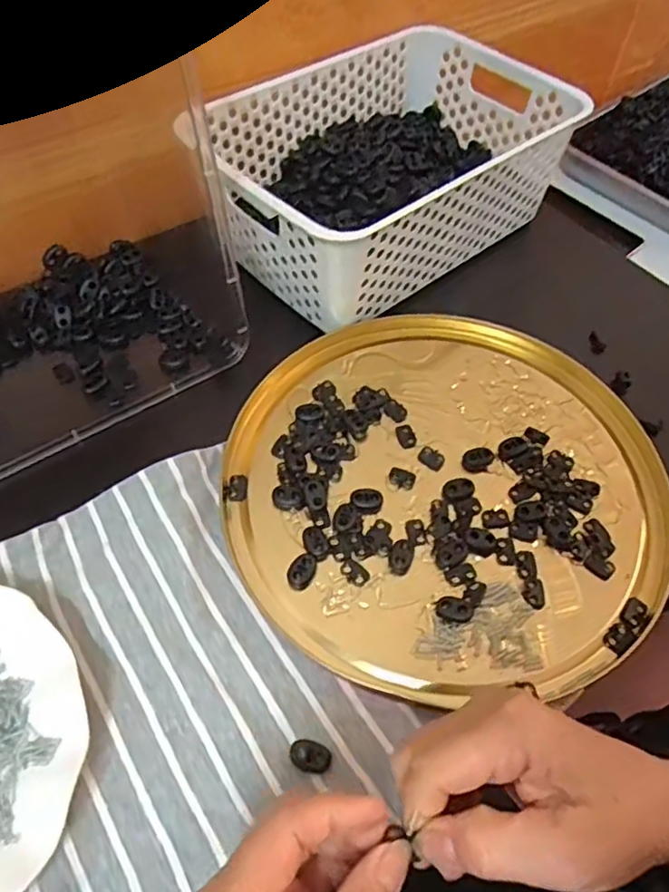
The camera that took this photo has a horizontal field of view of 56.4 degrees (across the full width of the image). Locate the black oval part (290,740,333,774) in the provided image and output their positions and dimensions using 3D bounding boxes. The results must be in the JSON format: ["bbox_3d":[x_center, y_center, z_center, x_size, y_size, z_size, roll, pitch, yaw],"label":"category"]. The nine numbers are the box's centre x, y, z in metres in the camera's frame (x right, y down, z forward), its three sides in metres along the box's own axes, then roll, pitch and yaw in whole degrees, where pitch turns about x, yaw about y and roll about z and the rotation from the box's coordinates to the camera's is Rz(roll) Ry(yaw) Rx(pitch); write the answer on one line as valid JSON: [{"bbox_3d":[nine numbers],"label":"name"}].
[{"bbox_3d":[-0.013,0.165,0.330,0.022,0.005,0.014,16,56,8],"label":"black oval part"}]

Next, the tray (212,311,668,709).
[{"bbox_3d":[0.077,0.022,0.427,0.289,0.014,0.284,2,56,-3],"label":"tray"}]

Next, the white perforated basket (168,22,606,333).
[{"bbox_3d":[0.042,-0.245,0.544,0.304,0.097,0.203,-33,63,-23],"label":"white perforated basket"}]

